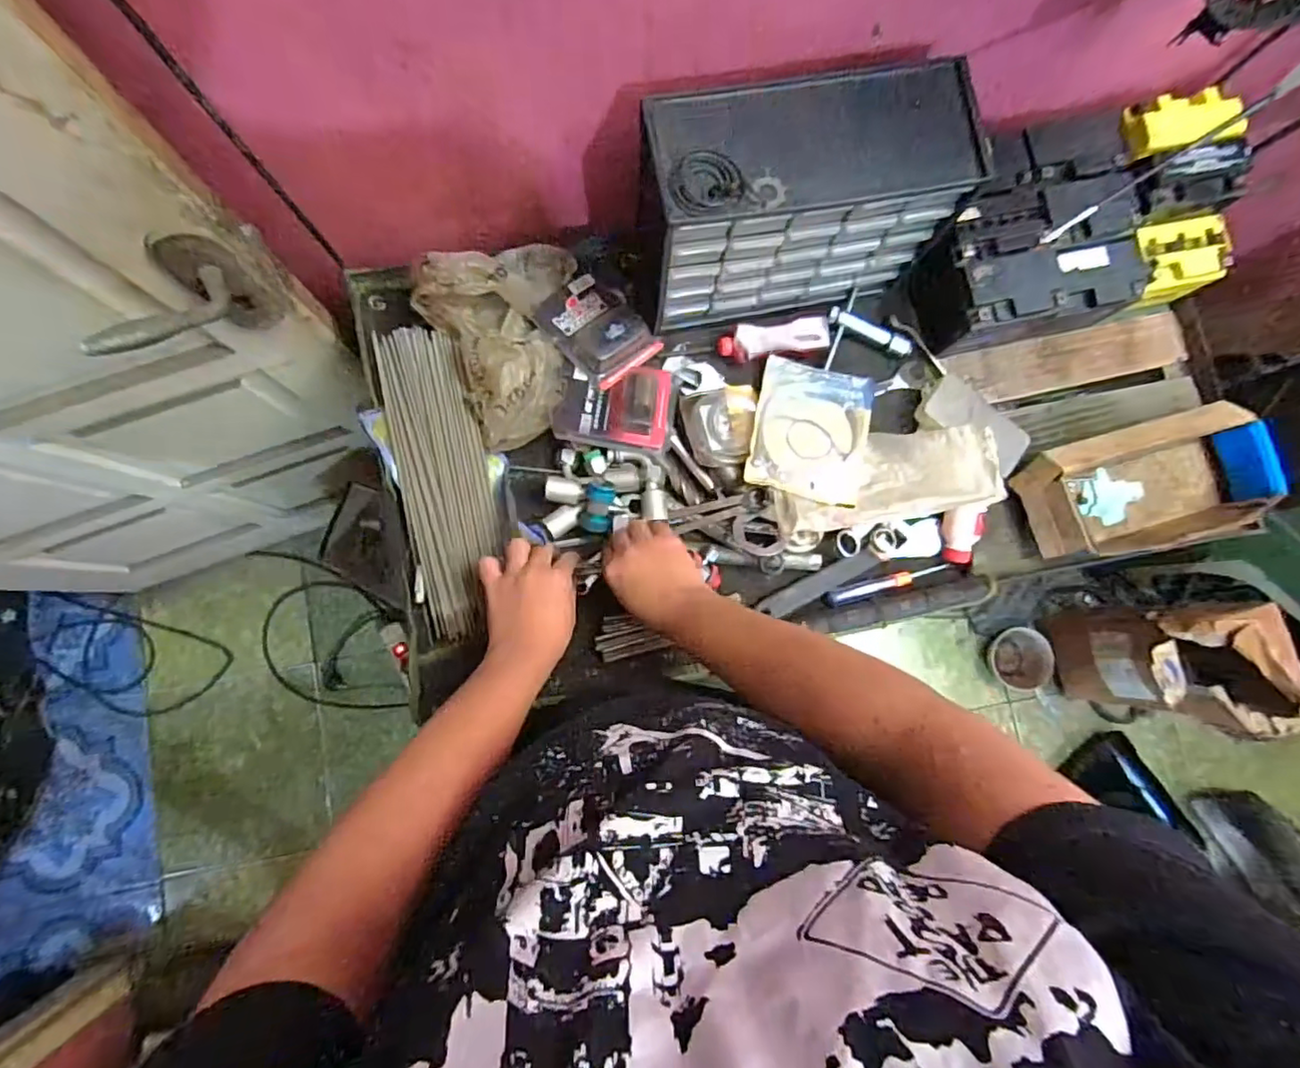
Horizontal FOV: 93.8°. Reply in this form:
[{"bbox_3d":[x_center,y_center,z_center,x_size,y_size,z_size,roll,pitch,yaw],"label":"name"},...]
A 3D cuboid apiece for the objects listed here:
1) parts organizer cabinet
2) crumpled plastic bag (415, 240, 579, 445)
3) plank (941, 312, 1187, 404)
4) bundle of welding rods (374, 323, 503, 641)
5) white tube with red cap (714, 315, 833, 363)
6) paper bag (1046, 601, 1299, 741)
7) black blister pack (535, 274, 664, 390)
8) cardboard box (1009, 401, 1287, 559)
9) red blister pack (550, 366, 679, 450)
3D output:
[{"bbox_3d":[0.142,-0.335,0.625,0.294,0.204,0.124,-11,84,-6],"label":"parts organizer cabinet"},{"bbox_3d":[-0.141,-0.213,0.657,0.165,0.073,0.193,-23,85,-7],"label":"crumpled plastic bag"},{"bbox_3d":[0.514,-0.217,0.756,0.317,0.025,0.068,-13,84,-6],"label":"plank"},{"bbox_3d":[-0.225,-0.061,0.664,0.090,0.022,0.341,-13,84,-6],"label":"bundle of welding rods"},{"bbox_3d":[0.145,-0.228,0.706,0.129,0.028,0.036,-8,84,-5],"label":"white tube with red cap"},{"bbox_3d":[1.017,0.262,1.239,0.186,0.416,0.229,-2,83,-5],"label":"paper bag"},{"bbox_3d":[-0.058,-0.236,0.690,0.094,0.043,0.123,-43,88,-8],"label":"black blister pack"},{"bbox_3d":[0.573,-0.050,0.712,0.268,0.059,0.149,-15,84,-6],"label":"cardboard box"},{"bbox_3d":[-0.036,-0.145,0.681,0.127,0.030,0.097,8,82,-3],"label":"red blister pack"}]

